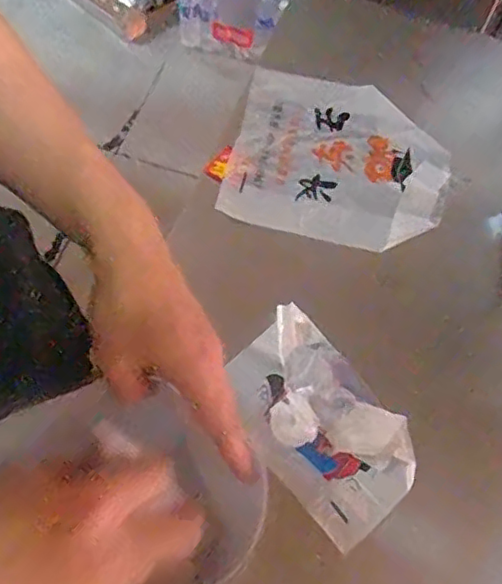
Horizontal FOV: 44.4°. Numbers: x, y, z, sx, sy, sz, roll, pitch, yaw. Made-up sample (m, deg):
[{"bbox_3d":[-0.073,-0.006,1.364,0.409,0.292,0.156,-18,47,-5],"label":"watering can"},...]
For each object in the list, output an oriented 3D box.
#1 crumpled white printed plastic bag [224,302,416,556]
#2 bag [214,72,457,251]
[{"bbox_3d":[0.075,0.140,0.684,0.146,0.028,0.237,-34,69,-20],"label":"crumpled white printed plastic bag"},{"bbox_3d":[0.125,-0.192,0.872,0.292,0.031,0.267,13,62,3],"label":"bag"}]

